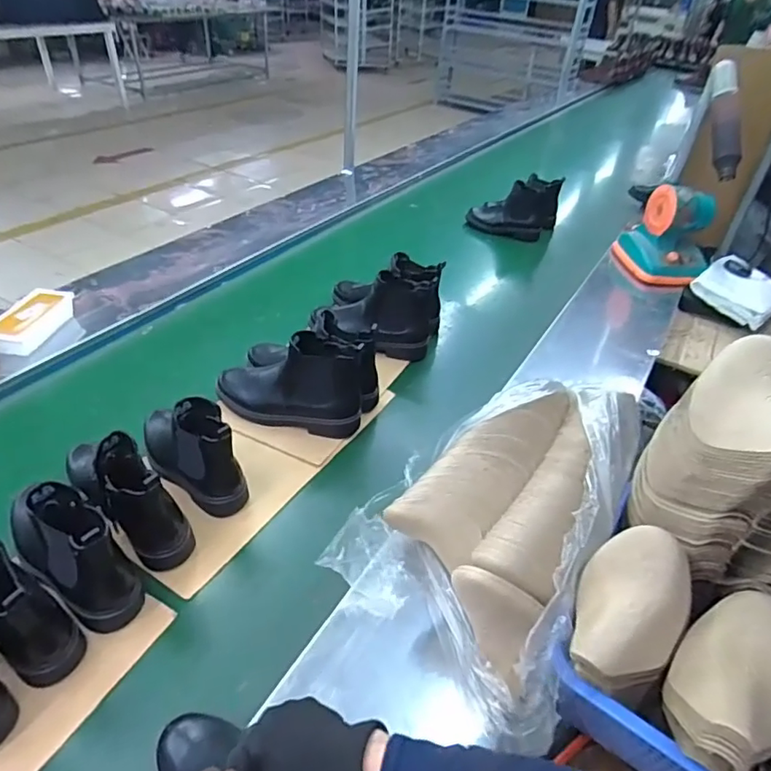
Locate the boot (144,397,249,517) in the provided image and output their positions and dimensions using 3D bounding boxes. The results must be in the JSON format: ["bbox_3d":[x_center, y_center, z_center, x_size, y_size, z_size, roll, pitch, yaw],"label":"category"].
[{"bbox_3d":[-0.307,0.079,0.823,0.086,0.151,0.229,-28,50,-34],"label":"boot"}]

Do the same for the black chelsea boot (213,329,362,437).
[{"bbox_3d":[-0.167,-0.009,0.932,0.260,0.157,0.092,11,40,6],"label":"black chelsea boot"}]

